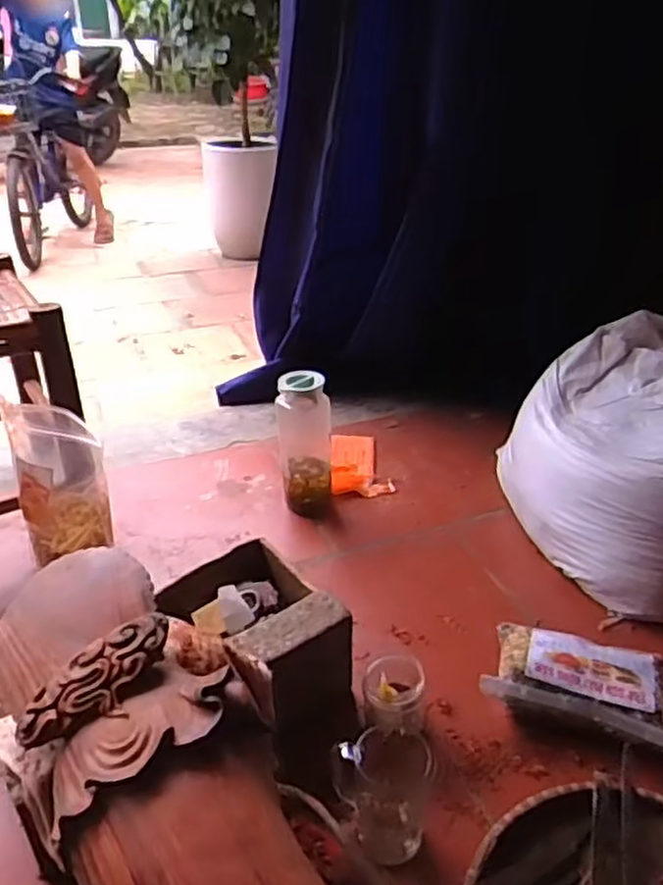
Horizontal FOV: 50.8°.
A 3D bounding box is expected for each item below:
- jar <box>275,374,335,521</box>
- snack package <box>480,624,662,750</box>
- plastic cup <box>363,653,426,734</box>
[{"bbox_3d":[-0.045,0.006,1.184,0.085,0.239,0.074,-6,29,-7],"label":"jar"},{"bbox_3d":[0.313,0.295,0.856,0.234,0.060,0.133,11,32,18],"label":"snack package"},{"bbox_3d":[0.074,0.299,0.822,0.075,0.081,0.067,2,29,6],"label":"plastic cup"}]

